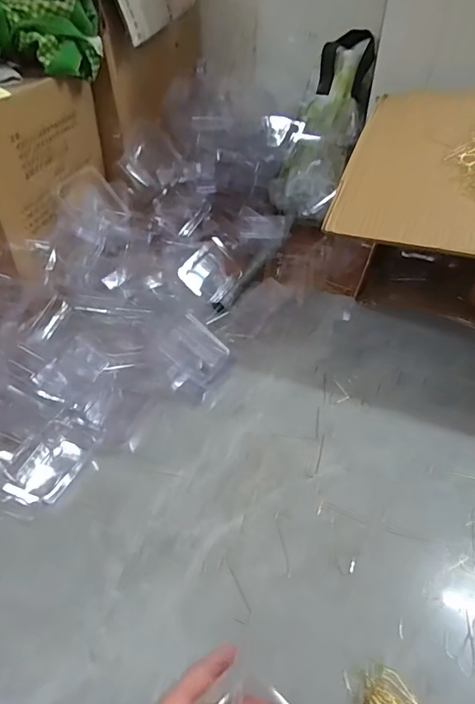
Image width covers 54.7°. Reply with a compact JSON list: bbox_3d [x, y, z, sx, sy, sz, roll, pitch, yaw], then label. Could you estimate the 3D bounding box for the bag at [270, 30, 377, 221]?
[{"bbox_3d":[0.162,-0.409,0.804,0.114,0.345,0.071,21,3,19],"label":"bag"}]

